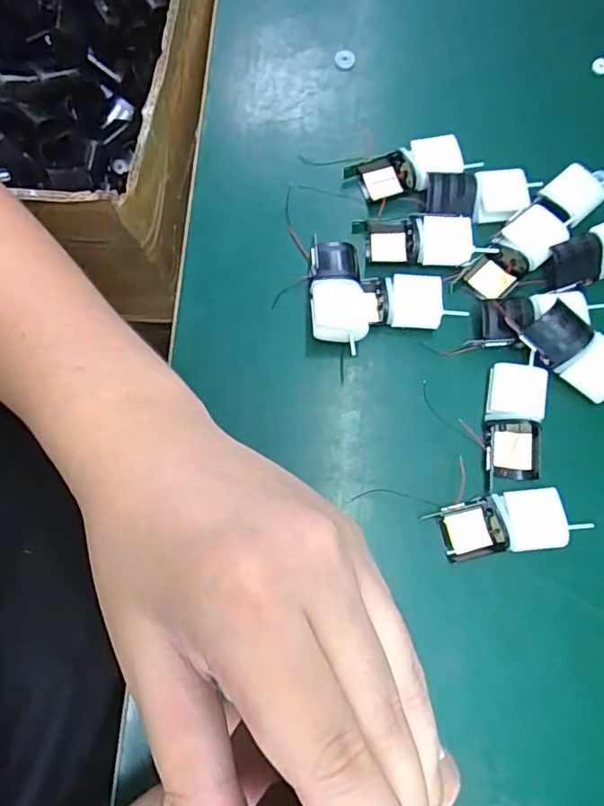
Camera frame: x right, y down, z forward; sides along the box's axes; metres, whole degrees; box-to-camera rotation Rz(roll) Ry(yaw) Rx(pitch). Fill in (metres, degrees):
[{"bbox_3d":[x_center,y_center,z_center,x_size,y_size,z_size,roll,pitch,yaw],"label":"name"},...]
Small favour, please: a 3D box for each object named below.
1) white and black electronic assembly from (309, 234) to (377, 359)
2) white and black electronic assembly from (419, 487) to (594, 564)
[{"bbox_3d":[0.028,-0.079,0.395,0.043,0.026,0.088,-2,76,-1],"label":"white and black electronic assembly"},{"bbox_3d":[0.132,0.078,0.361,0.091,0.012,0.038,-8,76,-3],"label":"white and black electronic assembly"}]

